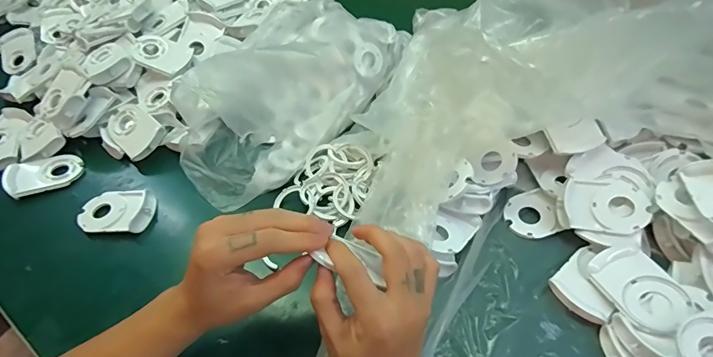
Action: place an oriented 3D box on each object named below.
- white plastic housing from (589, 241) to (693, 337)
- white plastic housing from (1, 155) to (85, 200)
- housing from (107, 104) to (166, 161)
[{"bbox_3d":[0.256,0.098,0.382,0.055,0.018,0.083,-20,52,-13],"label":"white plastic housing"},{"bbox_3d":[-0.398,-0.005,0.539,0.087,0.016,0.049,-19,52,-13],"label":"white plastic housing"},{"bbox_3d":[-0.296,-0.064,0.564,0.084,0.017,0.057,36,87,25],"label":"housing"}]

